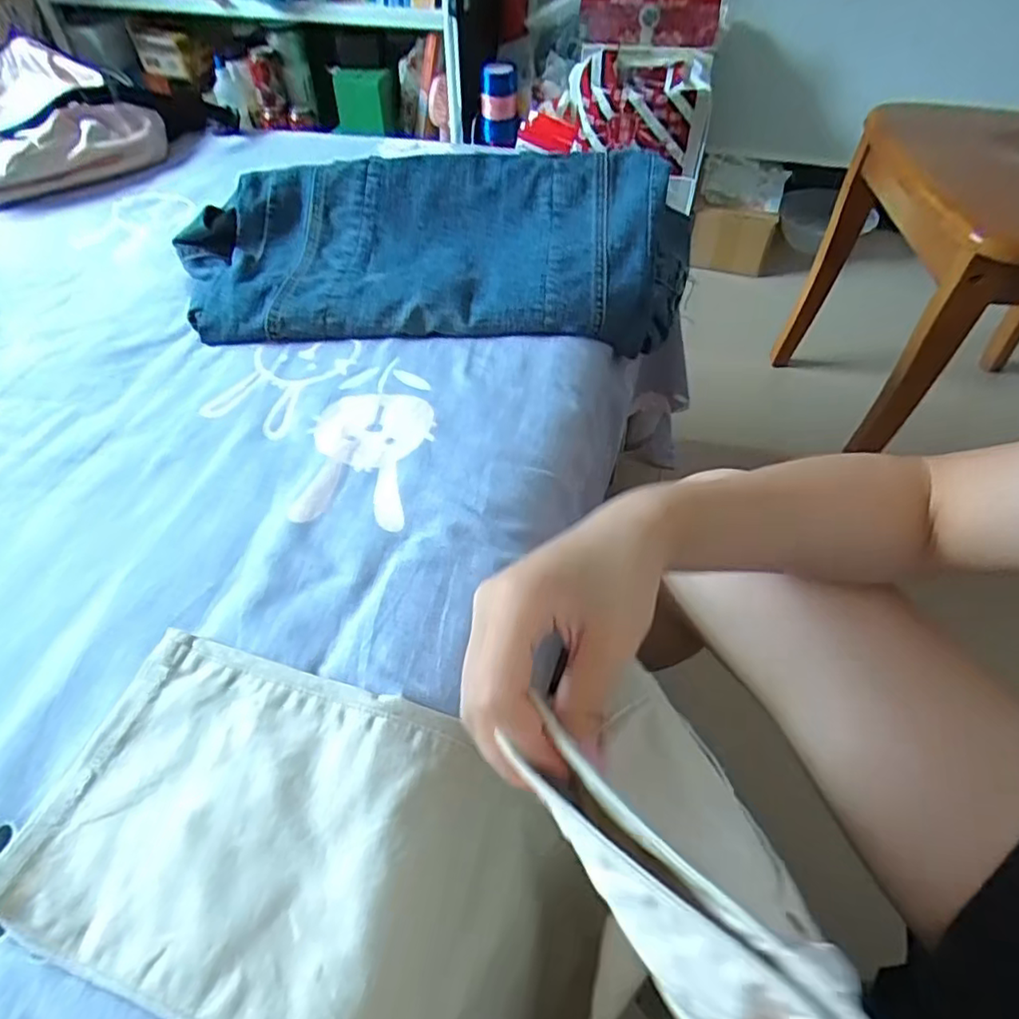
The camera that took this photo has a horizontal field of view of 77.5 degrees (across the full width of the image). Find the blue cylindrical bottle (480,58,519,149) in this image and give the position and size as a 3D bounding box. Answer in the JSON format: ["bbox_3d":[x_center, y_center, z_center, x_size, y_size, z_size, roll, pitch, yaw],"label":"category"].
[{"bbox_3d":[-0.019,-0.743,1.166,0.067,0.128,0.068,0,51,1],"label":"blue cylindrical bottle"}]

